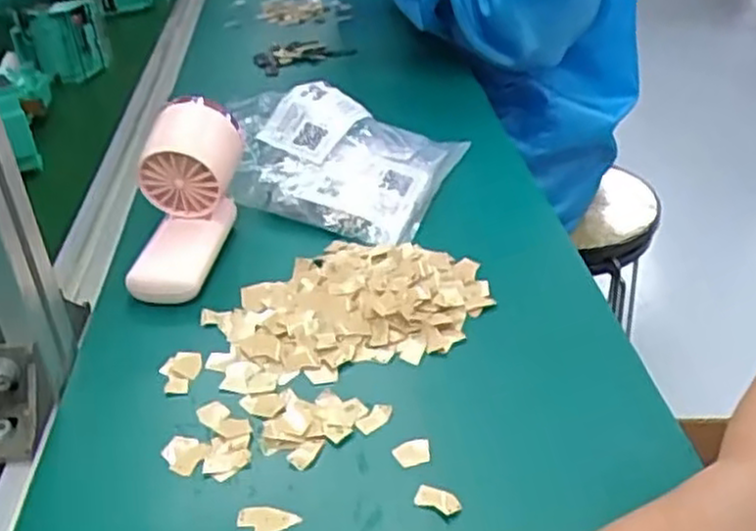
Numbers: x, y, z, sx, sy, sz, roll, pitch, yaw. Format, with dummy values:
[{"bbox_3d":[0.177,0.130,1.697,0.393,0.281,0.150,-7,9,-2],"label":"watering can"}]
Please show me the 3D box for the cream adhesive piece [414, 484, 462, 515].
[{"bbox_3d":[0.026,0.100,0.333,0.020,0.004,0.012,14,36,17],"label":"cream adhesive piece"}]

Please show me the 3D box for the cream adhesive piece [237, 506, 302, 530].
[{"bbox_3d":[-0.047,0.106,0.329,0.024,0.004,0.016,-12,37,-20],"label":"cream adhesive piece"}]

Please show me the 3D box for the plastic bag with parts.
[{"bbox_3d":[-0.033,-0.083,0.564,0.167,0.054,0.136,7,34,13],"label":"plastic bag with parts"}]

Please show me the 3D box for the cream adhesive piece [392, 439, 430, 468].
[{"bbox_3d":[0.016,0.085,0.358,0.017,0.004,0.014,-6,35,-12],"label":"cream adhesive piece"}]

